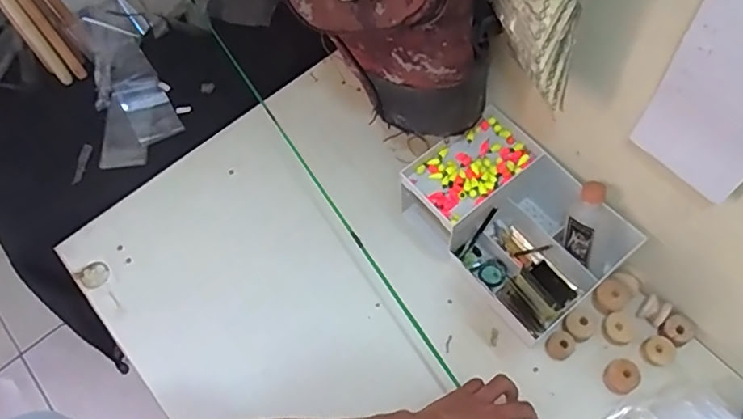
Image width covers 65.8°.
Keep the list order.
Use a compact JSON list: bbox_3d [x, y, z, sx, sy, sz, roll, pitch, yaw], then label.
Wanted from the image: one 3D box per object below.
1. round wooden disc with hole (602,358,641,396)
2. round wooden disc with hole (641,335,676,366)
[{"bbox_3d":[0.274,0.183,0.630,0.032,0.028,0.035,-1,63,3],"label":"round wooden disc with hole"},{"bbox_3d":[0.316,0.155,0.633,0.031,0.014,0.032,-1,63,3],"label":"round wooden disc with hole"}]

